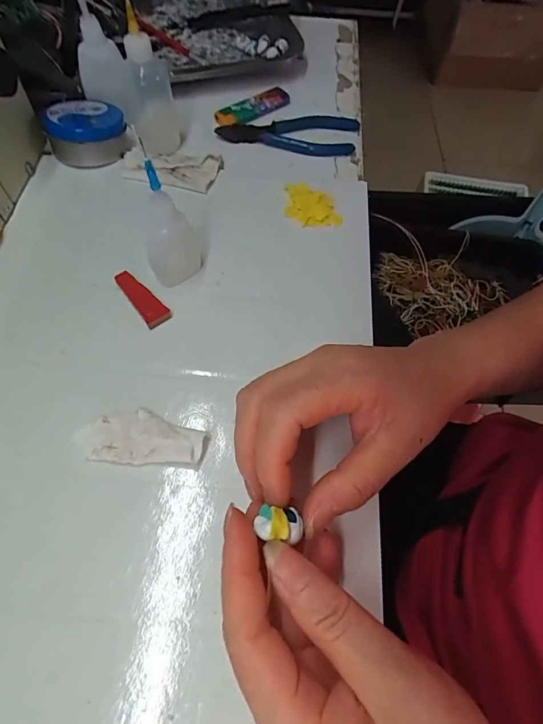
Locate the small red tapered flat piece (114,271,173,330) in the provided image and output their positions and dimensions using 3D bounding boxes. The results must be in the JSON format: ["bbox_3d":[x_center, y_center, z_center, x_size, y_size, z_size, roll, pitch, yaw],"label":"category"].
[{"bbox_3d":[-0.089,-0.045,0.288,0.017,0.004,0.050,-33,66,-18],"label":"small red tapered flat piece"}]

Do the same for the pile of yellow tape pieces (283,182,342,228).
[{"bbox_3d":[0.034,-0.129,0.337,0.044,0.012,0.041,3,60,0],"label":"pile of yellow tape pieces"}]

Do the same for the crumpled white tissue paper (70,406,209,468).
[{"bbox_3d":[-0.073,0.043,0.242,0.071,0.011,0.031,3,60,0],"label":"crumpled white tissue paper"}]

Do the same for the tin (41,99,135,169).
[{"bbox_3d":[-0.161,-0.204,0.366,0.065,0.035,0.060,1,60,-1],"label":"tin"}]

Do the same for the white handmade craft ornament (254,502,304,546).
[{"bbox_3d":[0.004,0.068,0.175,0.020,0.013,0.014,4,62,0],"label":"white handmade craft ornament"}]

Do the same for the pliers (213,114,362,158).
[{"bbox_3d":[0.017,-0.213,0.391,0.133,0.006,0.047,-4,61,-4],"label":"pliers"}]

